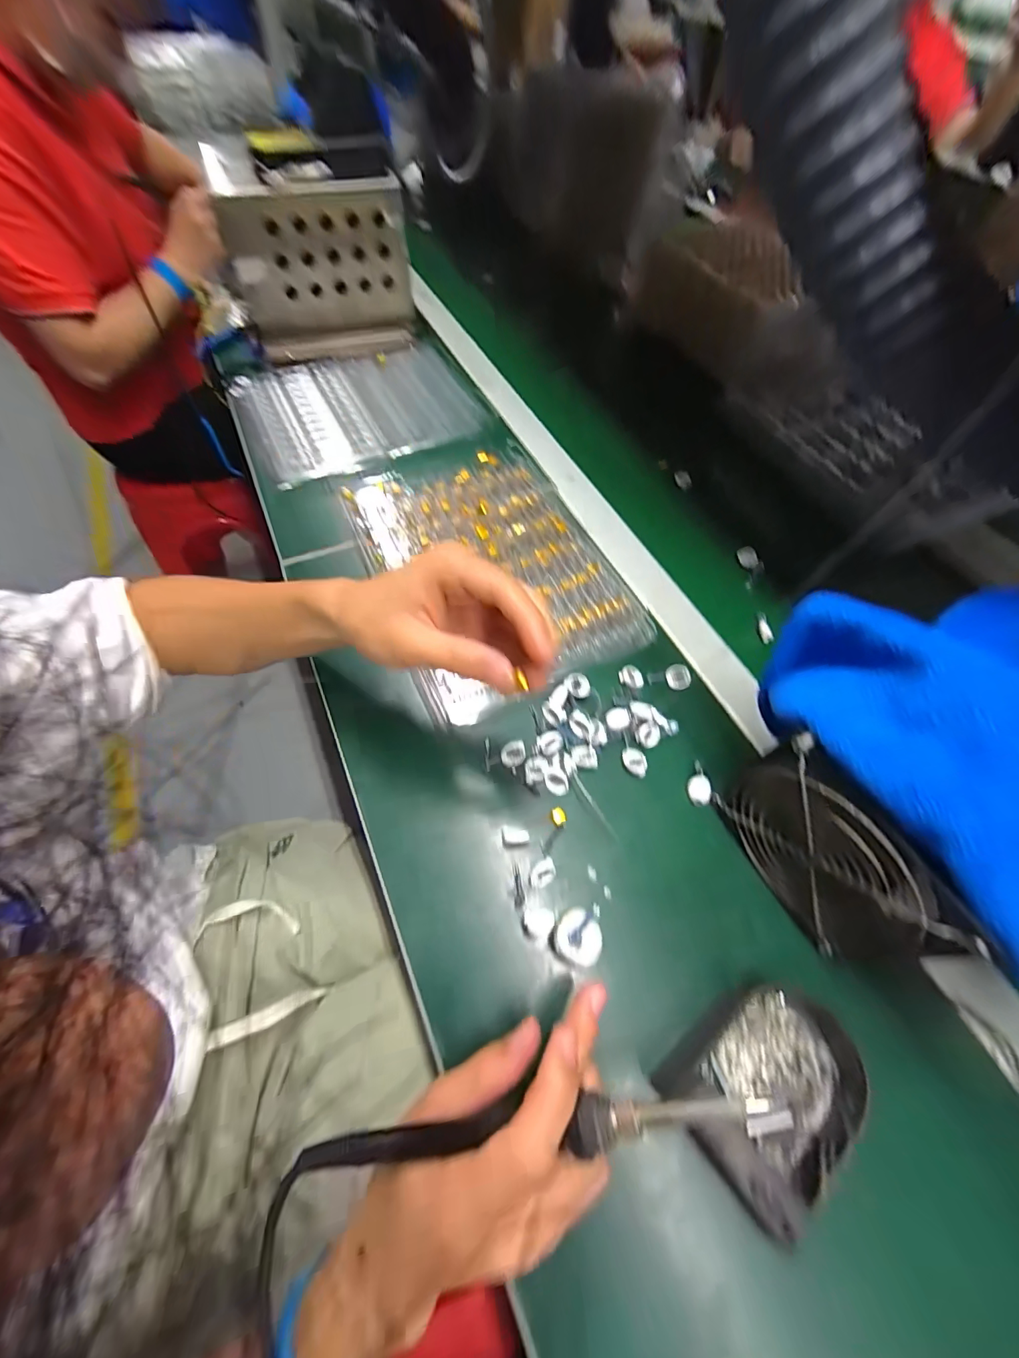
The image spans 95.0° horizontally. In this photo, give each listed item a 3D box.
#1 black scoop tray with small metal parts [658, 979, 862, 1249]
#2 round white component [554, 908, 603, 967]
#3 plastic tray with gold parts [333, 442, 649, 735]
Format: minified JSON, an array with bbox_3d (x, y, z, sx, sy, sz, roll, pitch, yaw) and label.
[{"bbox_3d":[0.145,0.221,0.250,0.100,0.034,0.082,-32,66,-19],"label":"black scoop tray with small metal parts"},{"bbox_3d":[0.042,0.158,0.287,0.027,0.026,0.028,1,60,-2],"label":"round white component"},{"bbox_3d":[-0.021,-0.114,0.431,0.202,0.020,0.277,-19,63,-14],"label":"plastic tray with gold parts"}]

